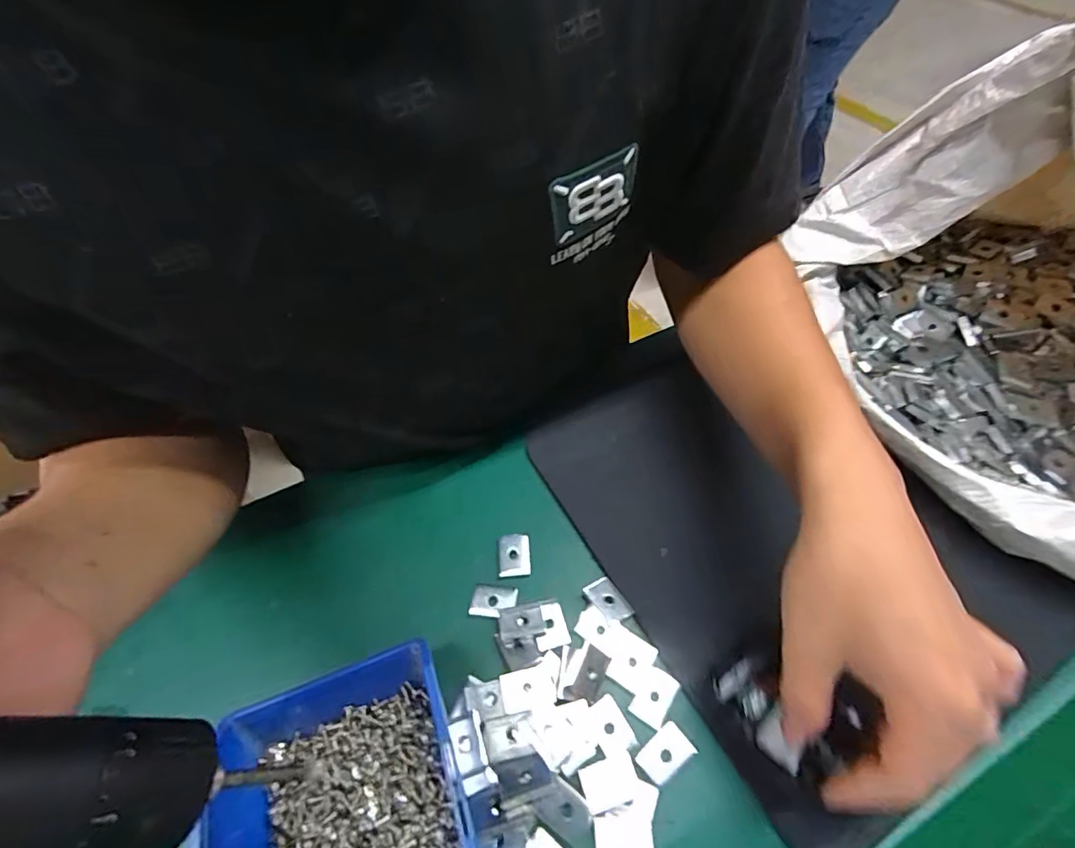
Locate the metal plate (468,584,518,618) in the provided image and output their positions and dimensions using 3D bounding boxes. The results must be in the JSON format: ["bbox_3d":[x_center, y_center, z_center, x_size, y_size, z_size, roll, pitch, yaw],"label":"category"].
[{"bbox_3d":[-0.028,0.113,0.313,0.028,0.005,0.019,4,56,6],"label":"metal plate"}]

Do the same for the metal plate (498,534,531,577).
[{"bbox_3d":[-0.016,0.087,0.329,0.021,0.004,0.028,-5,55,-1],"label":"metal plate"}]

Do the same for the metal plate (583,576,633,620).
[{"bbox_3d":[0.044,0.111,0.309,0.017,0.004,0.029,-28,55,-20],"label":"metal plate"}]

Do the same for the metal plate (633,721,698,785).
[{"bbox_3d":[0.069,0.177,0.264,0.028,0.004,0.018,-33,60,-19],"label":"metal plate"}]

